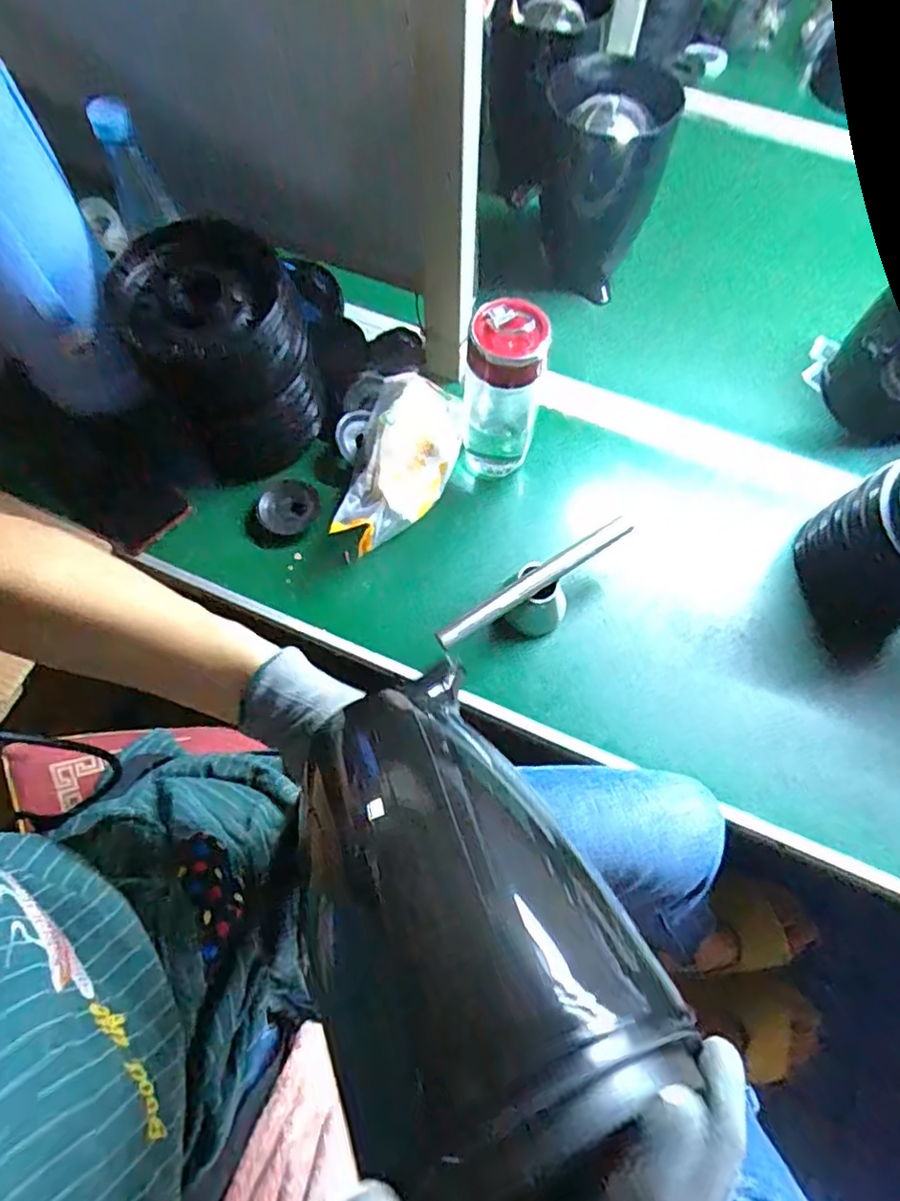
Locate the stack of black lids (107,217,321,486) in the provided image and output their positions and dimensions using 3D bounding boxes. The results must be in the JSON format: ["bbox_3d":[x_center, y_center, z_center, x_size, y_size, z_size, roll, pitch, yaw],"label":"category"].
[{"bbox_3d":[-0.212,-0.220,0.614,0.154,0.221,0.131,-29,70,-12],"label":"stack of black lids"}]

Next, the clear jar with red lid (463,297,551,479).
[{"bbox_3d":[0.048,-0.194,0.586,0.066,0.152,0.071,0,67,0],"label":"clear jar with red lid"}]

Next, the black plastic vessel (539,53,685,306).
[{"bbox_3d":[0.166,-0.475,0.722,0.122,0.191,0.135,4,67,2],"label":"black plastic vessel"}]

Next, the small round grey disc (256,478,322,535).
[{"bbox_3d":[-0.159,-0.092,0.637,0.058,0.010,0.055,0,67,0],"label":"small round grey disc"}]

